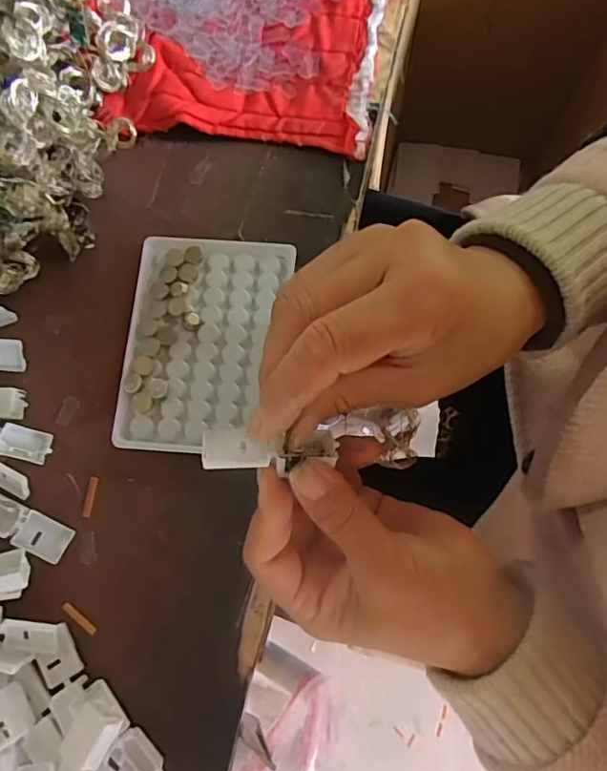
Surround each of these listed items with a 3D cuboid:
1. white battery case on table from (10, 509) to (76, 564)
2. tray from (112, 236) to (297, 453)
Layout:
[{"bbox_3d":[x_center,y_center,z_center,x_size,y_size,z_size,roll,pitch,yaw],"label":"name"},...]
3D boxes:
[{"bbox_3d":[-0.142,0.083,0.296,0.027,0.004,0.020,29,69,-6],"label":"white battery case on table"},{"bbox_3d":[-0.060,-0.026,0.319,0.090,0.009,0.127,4,77,2],"label":"tray"}]

